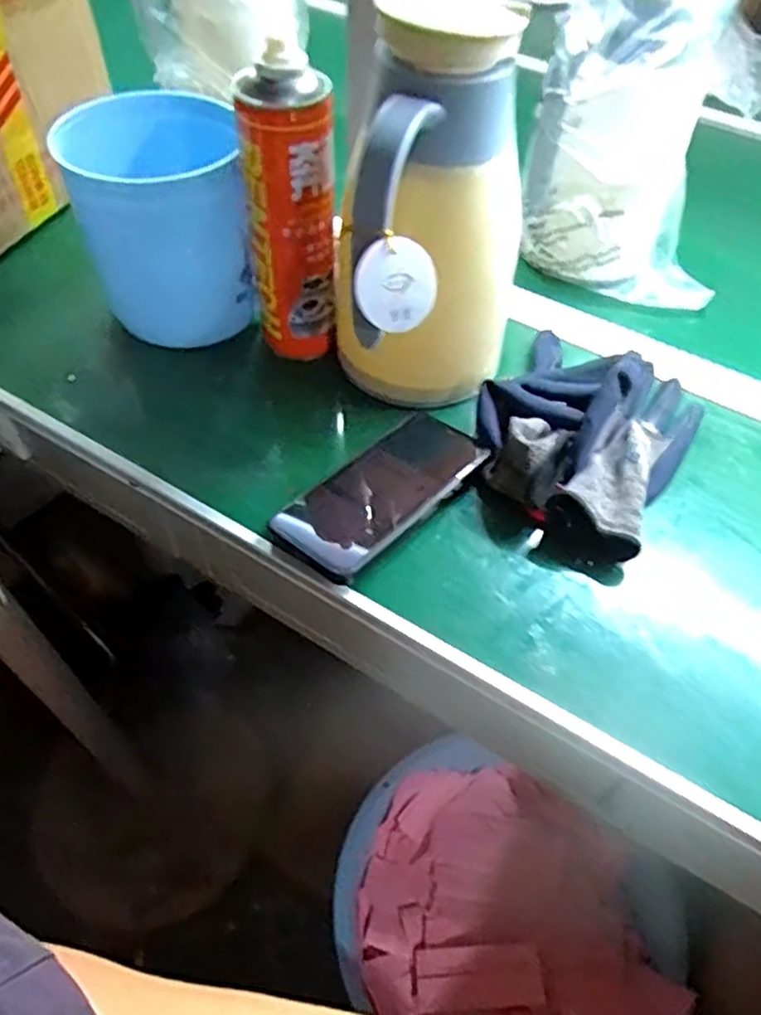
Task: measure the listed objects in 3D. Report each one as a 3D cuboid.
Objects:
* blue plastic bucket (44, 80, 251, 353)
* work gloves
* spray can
[{"bbox_3d":[-0.179,-0.229,0.569,0.115,0.145,0.135,-16,55,-14],"label":"blue plastic bucket"},{"bbox_3d":[0.154,-0.065,0.518,0.146,0.057,0.192,28,57,18],"label":"work gloves"},{"bbox_3d":[-0.064,-0.209,0.506,0.060,0.206,0.052,-3,53,-5],"label":"spray can"}]

